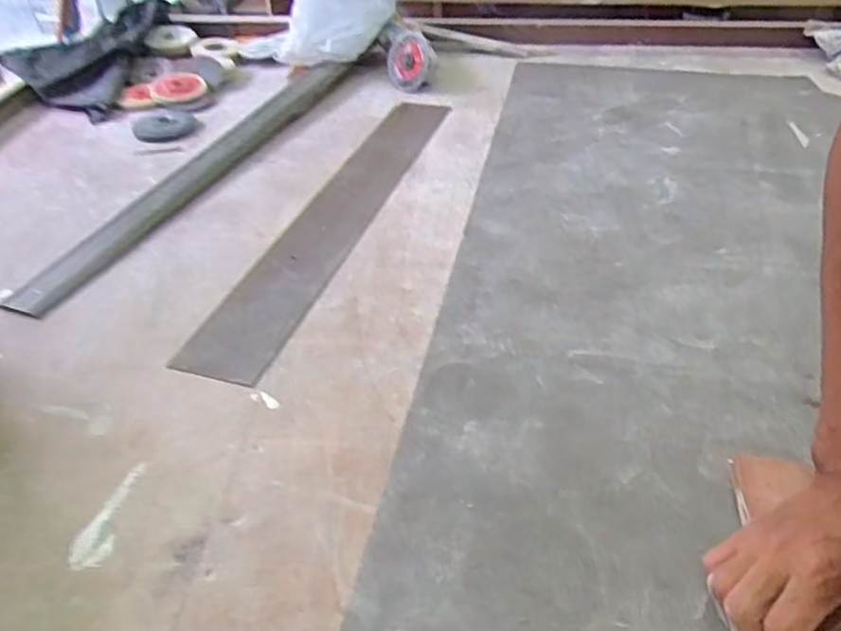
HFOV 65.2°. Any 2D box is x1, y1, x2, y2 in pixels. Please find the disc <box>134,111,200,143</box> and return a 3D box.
[{"bbox_3d":[-0.406,-0.295,1.029,0.106,0.012,0.095,2,40,3],"label":"disc"}]

